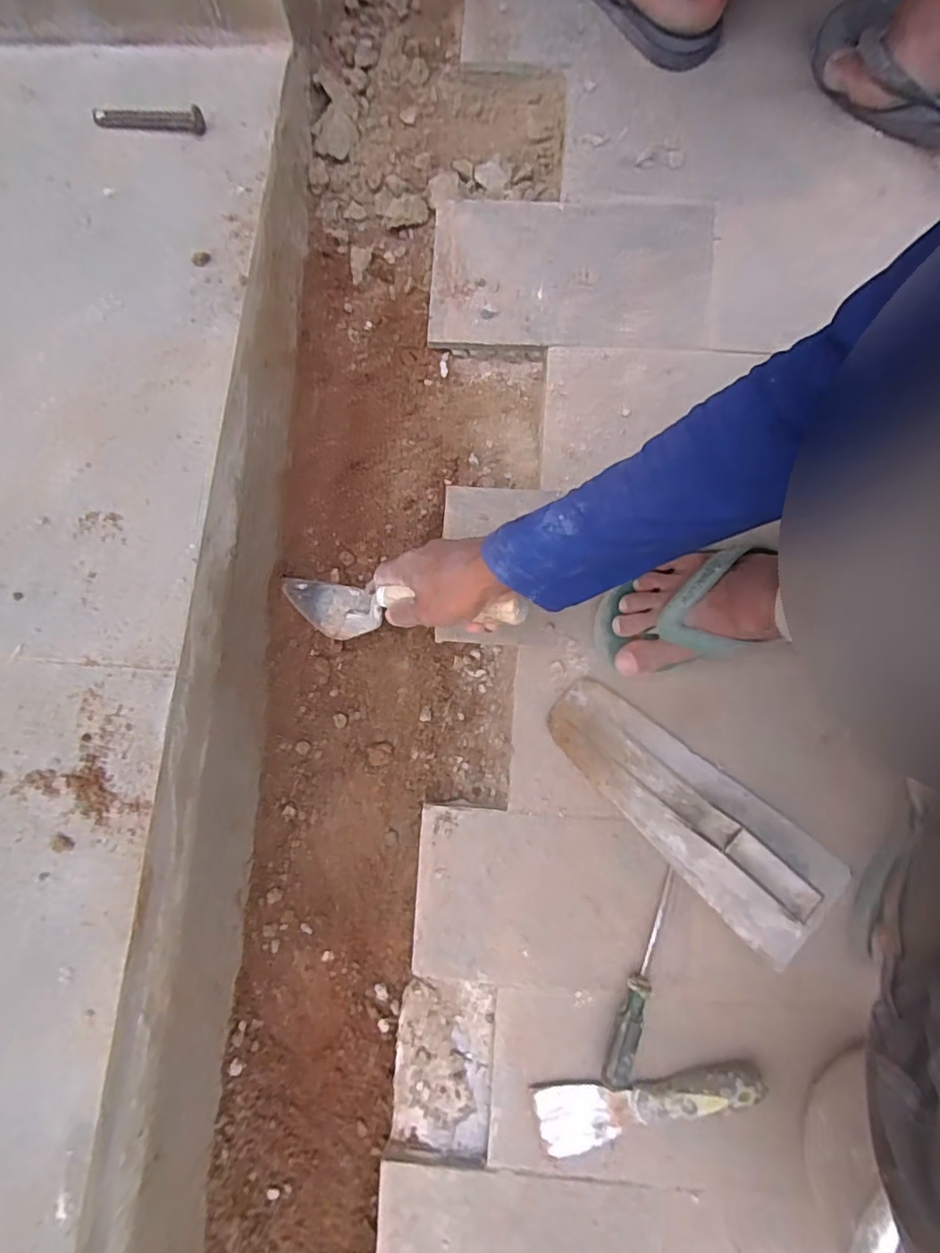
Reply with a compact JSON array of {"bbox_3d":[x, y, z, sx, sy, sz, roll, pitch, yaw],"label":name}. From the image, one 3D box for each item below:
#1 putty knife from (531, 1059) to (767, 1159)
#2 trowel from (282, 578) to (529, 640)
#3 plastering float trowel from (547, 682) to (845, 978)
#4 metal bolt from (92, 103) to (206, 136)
[{"bbox_3d":[0.154,0.417,0.496,0.192,0.033,0.056,-9,77,1],"label":"putty knife"},{"bbox_3d":[-0.068,-0.013,0.518,0.264,0.048,0.056,4,77,35],"label":"trowel"},{"bbox_3d":[0.197,0.157,0.509,0.292,0.046,0.104,42,82,11],"label":"plastering float trowel"},{"bbox_3d":[-0.295,-0.465,0.531,0.111,0.020,0.018,12,79,4],"label":"metal bolt"}]

